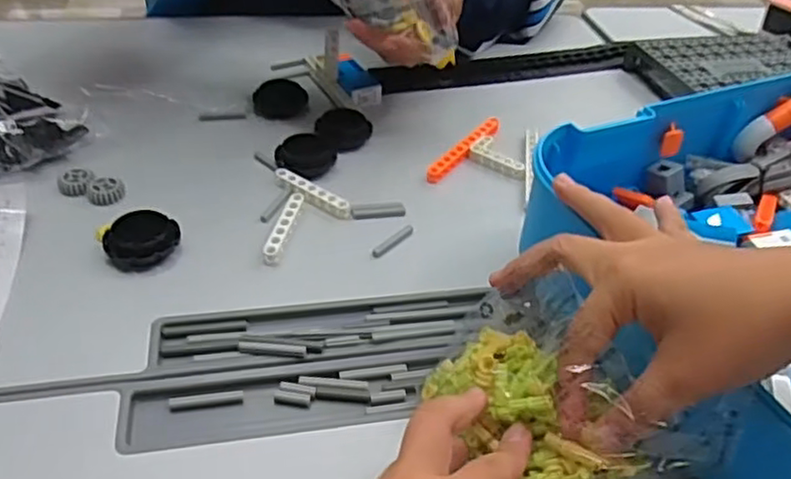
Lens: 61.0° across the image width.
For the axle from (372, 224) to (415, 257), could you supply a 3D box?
[{"bbox_3d":[-0.001,0.001,0.478,0.007,0.006,0.040,31,47,26],"label":"axle"}]

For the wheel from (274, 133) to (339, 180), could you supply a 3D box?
[{"bbox_3d":[-0.071,-0.068,0.543,0.045,0.015,0.049,3,41,-3],"label":"wheel"}]

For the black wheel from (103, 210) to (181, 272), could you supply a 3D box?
[{"bbox_3d":[-0.169,0.000,0.453,0.047,0.018,0.047,3,41,-3],"label":"black wheel"}]

